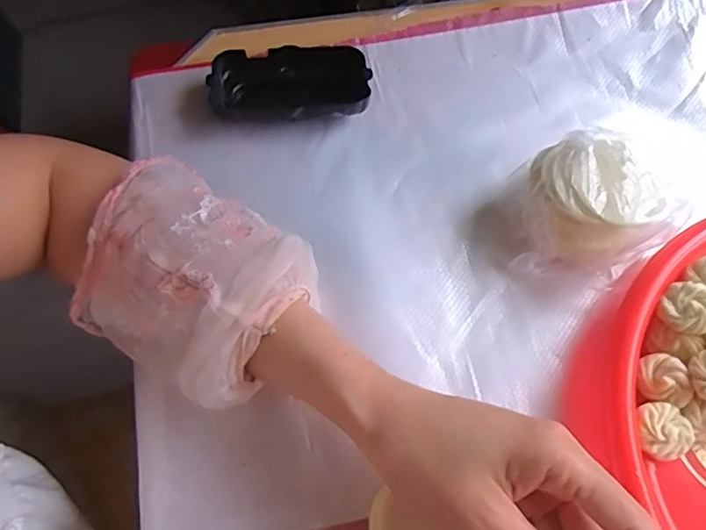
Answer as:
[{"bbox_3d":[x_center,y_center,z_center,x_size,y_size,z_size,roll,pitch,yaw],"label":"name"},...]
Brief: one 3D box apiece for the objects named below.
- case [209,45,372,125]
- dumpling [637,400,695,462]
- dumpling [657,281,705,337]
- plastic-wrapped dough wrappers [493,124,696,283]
[{"bbox_3d":[-0.046,-0.127,0.392,0.109,0.029,0.056,-5,67,-5],"label":"case"},{"bbox_3d":[0.172,0.095,0.312,0.030,0.020,0.031,1,67,-2],"label":"dumpling"},{"bbox_3d":[0.194,0.026,0.319,0.030,0.016,0.026,40,71,14],"label":"dumpling"},{"bbox_3d":[0.146,-0.035,0.348,0.089,0.058,0.084,1,67,-2],"label":"plastic-wrapped dough wrappers"}]

